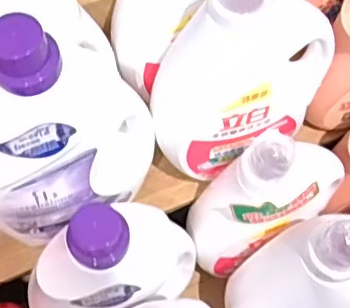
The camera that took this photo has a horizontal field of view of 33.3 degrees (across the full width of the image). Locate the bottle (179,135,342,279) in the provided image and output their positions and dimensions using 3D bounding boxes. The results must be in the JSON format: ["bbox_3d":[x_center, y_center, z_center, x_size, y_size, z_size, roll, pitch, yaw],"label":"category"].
[{"bbox_3d":[0.118,0.049,0.732,0.199,0.246,0.097,-24,68,-14],"label":"bottle"}]

